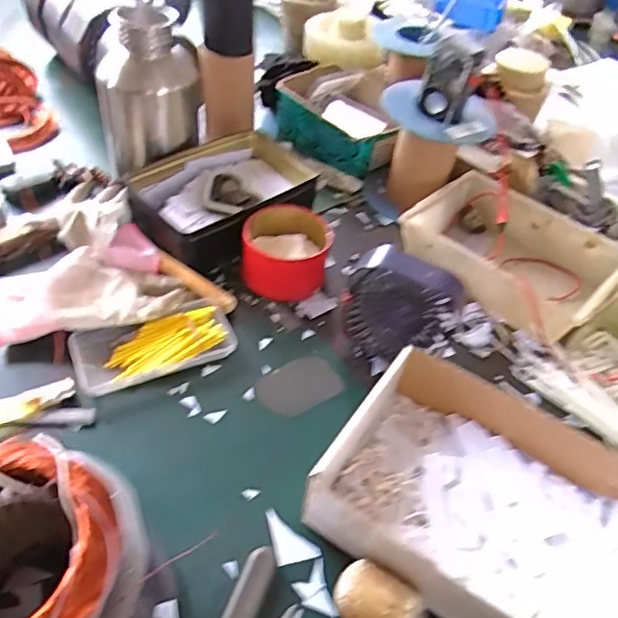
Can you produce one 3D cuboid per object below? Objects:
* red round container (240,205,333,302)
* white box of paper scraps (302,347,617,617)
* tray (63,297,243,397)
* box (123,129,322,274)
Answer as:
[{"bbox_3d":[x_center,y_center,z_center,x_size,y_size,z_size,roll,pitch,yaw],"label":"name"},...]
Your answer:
[{"bbox_3d":[-0.027,-0.074,0.689,0.100,0.057,0.125,10,47,3],"label":"red round container"},{"bbox_3d":[0.148,0.166,0.466,0.267,0.072,0.187,28,51,19],"label":"white box of paper scraps"},{"bbox_3d":[-0.160,0.040,0.588,0.157,0.023,0.074,-17,51,-20],"label":"tray"},{"bbox_3d":[-0.110,-0.144,0.743,0.235,0.074,0.162,-30,57,-29],"label":"box"}]

